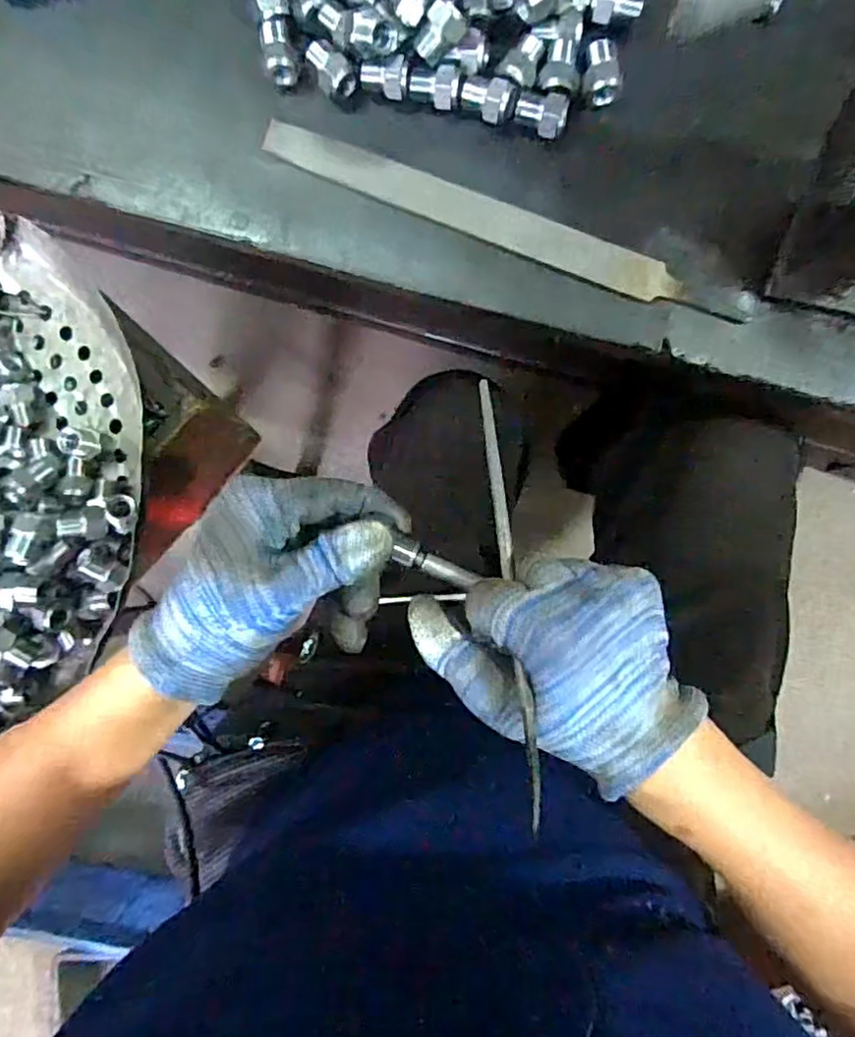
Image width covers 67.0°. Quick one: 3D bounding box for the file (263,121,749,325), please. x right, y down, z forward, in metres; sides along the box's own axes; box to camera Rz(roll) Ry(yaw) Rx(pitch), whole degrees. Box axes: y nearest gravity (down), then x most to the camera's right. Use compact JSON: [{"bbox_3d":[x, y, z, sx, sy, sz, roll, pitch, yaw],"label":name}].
[{"bbox_3d":[0.038,-0.176,0.382,0.293,0.010,0.025,23,92,4],"label":"file"}]

